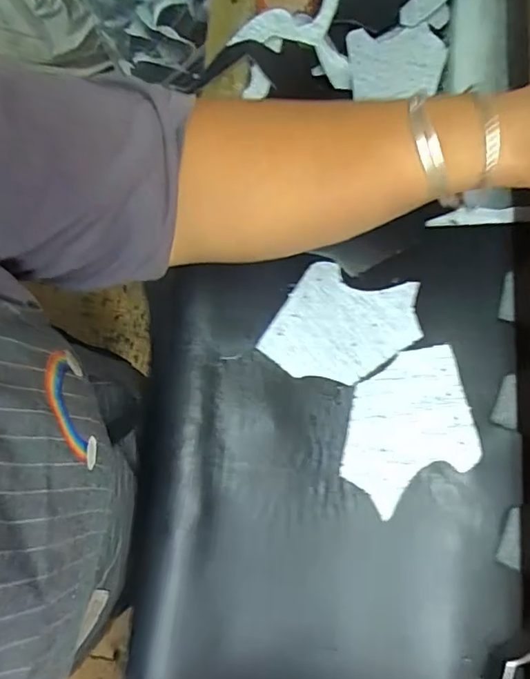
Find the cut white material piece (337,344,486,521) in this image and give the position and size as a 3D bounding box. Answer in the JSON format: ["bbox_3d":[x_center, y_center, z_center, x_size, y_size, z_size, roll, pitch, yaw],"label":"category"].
[{"bbox_3d":[0.116,0.071,0.438,0.122,0.004,0.099,-31,76,-2],"label":"cut white material piece"}]

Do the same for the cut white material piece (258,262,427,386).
[{"bbox_3d":[0.069,-0.012,0.452,0.105,0.015,0.116,31,79,7],"label":"cut white material piece"}]

